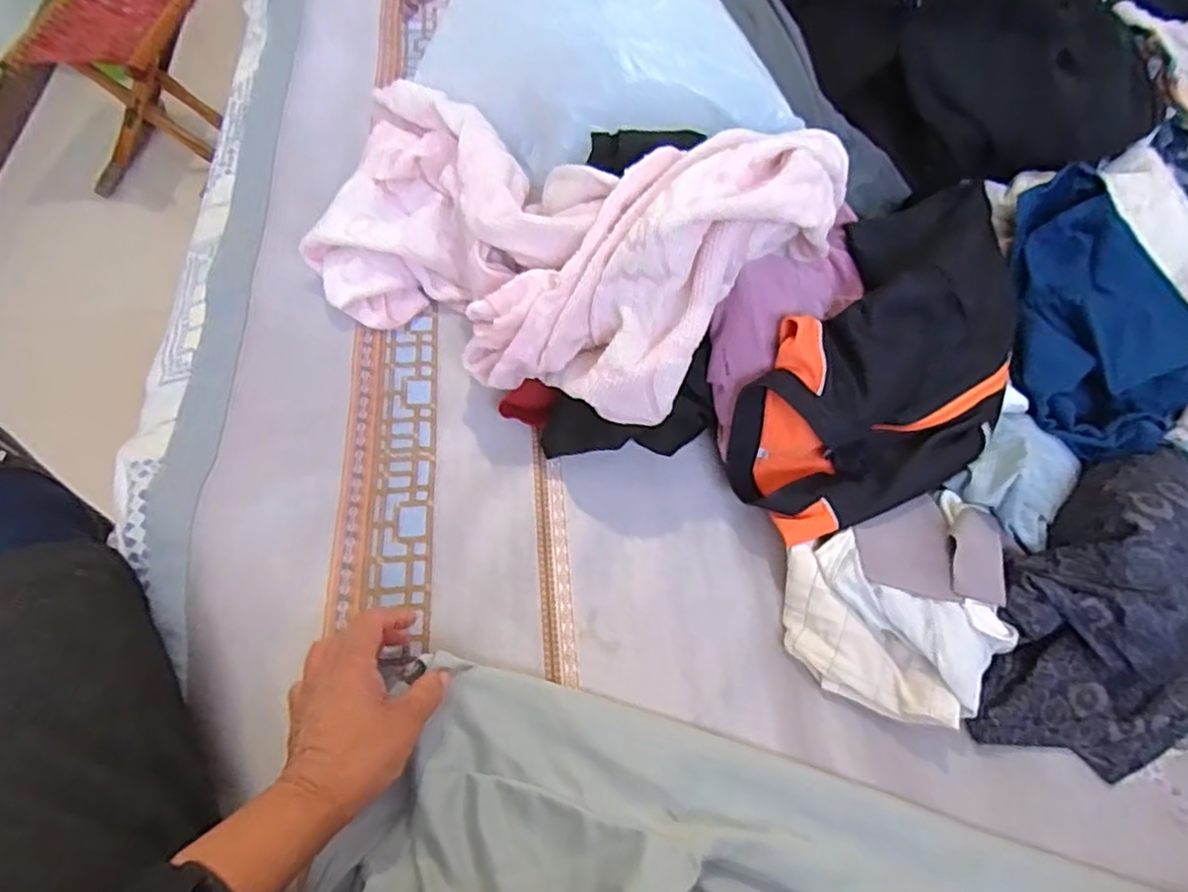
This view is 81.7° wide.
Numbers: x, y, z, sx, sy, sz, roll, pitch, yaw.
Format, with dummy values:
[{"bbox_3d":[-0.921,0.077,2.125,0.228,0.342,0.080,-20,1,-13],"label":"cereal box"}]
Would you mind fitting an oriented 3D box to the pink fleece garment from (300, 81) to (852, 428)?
[{"bbox_3d":[-0.059,-0.182,0.612,0.497,0.167,0.227,18,58,32],"label":"pink fleece garment"}]

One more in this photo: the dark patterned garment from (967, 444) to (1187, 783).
[{"bbox_3d":[0.418,0.119,0.514,0.296,0.089,0.166,-38,66,-21],"label":"dark patterned garment"}]

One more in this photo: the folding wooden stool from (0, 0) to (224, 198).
[{"bbox_3d":[-0.961,-0.773,1.467,0.254,0.285,0.348,5,58,3],"label":"folding wooden stool"}]

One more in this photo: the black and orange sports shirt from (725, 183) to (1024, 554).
[{"bbox_3d":[0.266,-0.084,0.584,0.175,0.118,0.368,31,63,17],"label":"black and orange sports shirt"}]

